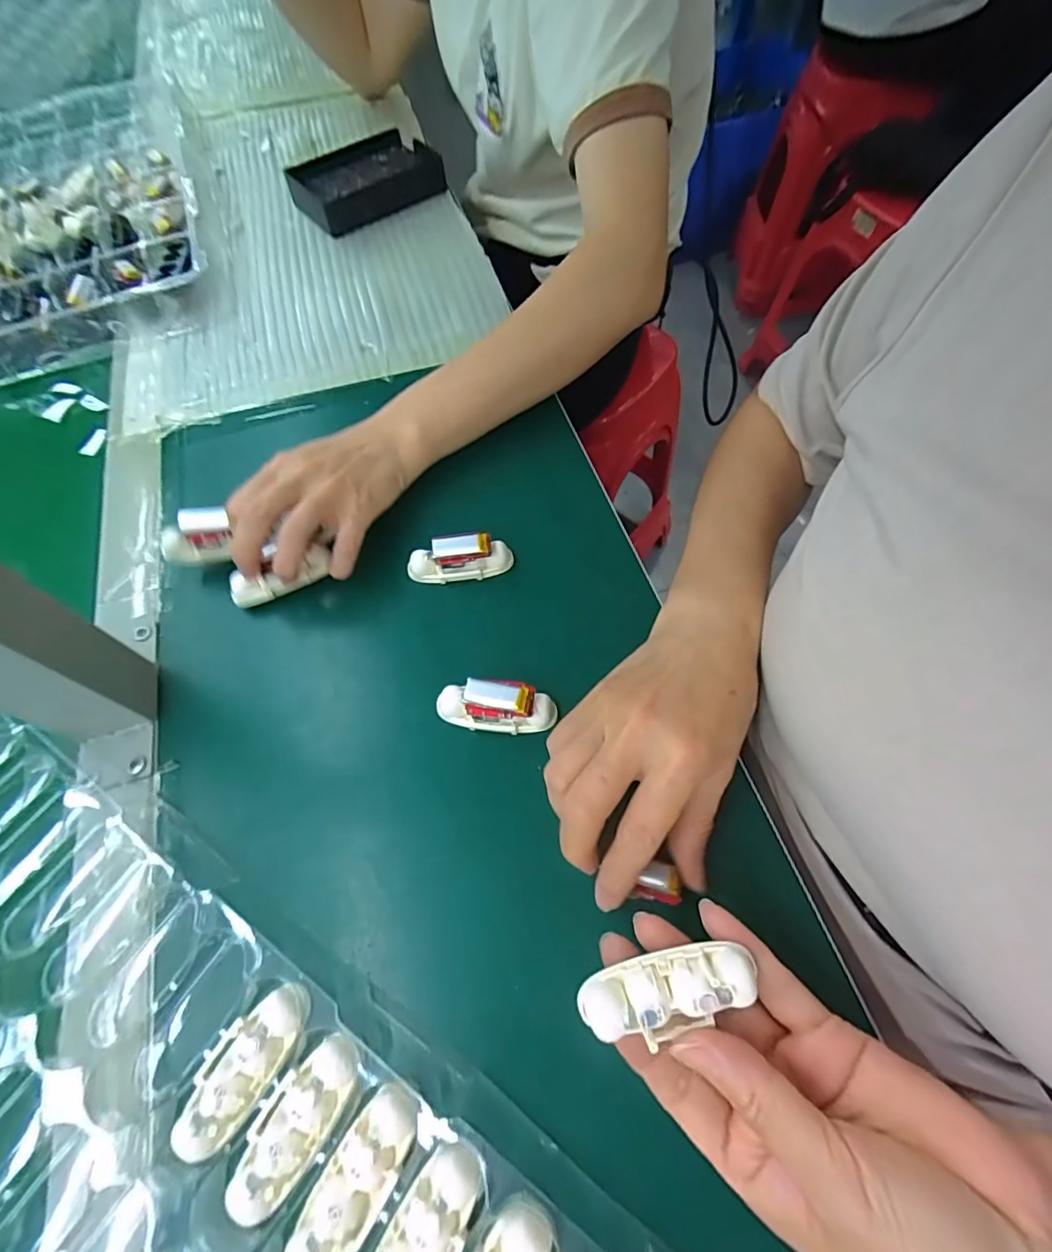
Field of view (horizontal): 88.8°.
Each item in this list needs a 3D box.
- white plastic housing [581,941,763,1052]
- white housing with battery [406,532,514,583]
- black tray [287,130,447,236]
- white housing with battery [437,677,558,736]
[{"bbox_3d":[0.050,0.131,0.192,0.061,0.014,0.023,-16,62,2],"label":"white plastic housing"},{"bbox_3d":[-0.041,-0.042,0.332,0.063,0.030,0.019,-7,62,-2],"label":"white housing with battery"},{"bbox_3d":[-0.160,-0.444,0.535,0.138,0.035,0.087,-33,66,-15],"label":"black tray"},{"bbox_3d":[-0.016,0.042,0.285,0.063,0.024,0.022,4,62,4],"label":"white housing with battery"}]

